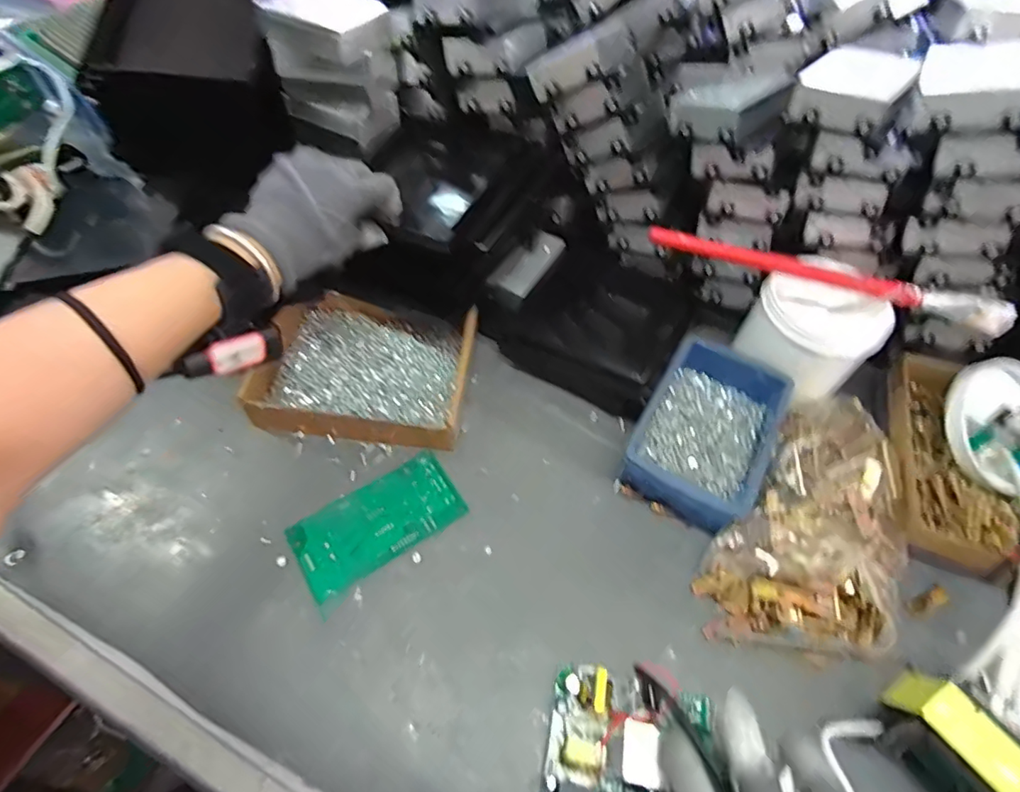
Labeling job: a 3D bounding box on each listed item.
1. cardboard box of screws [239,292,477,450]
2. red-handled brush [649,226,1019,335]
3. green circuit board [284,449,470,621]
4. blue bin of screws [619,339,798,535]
[{"bbox_3d":[-0.120,-0.030,0.455,0.172,0.034,0.135,6,56,1],"label":"cardboard box of screws"},{"bbox_3d":[0.256,-0.098,0.429,0.282,0.017,0.018,16,57,8],"label":"red-handled brush"},{"bbox_3d":[-0.099,0.096,0.401,0.122,0.007,0.067,-30,63,-21],"label":"green circuit board"},{"bbox_3d":[0.158,0.027,0.424,0.098,0.041,0.146,30,60,16],"label":"blue bin of screws"}]

